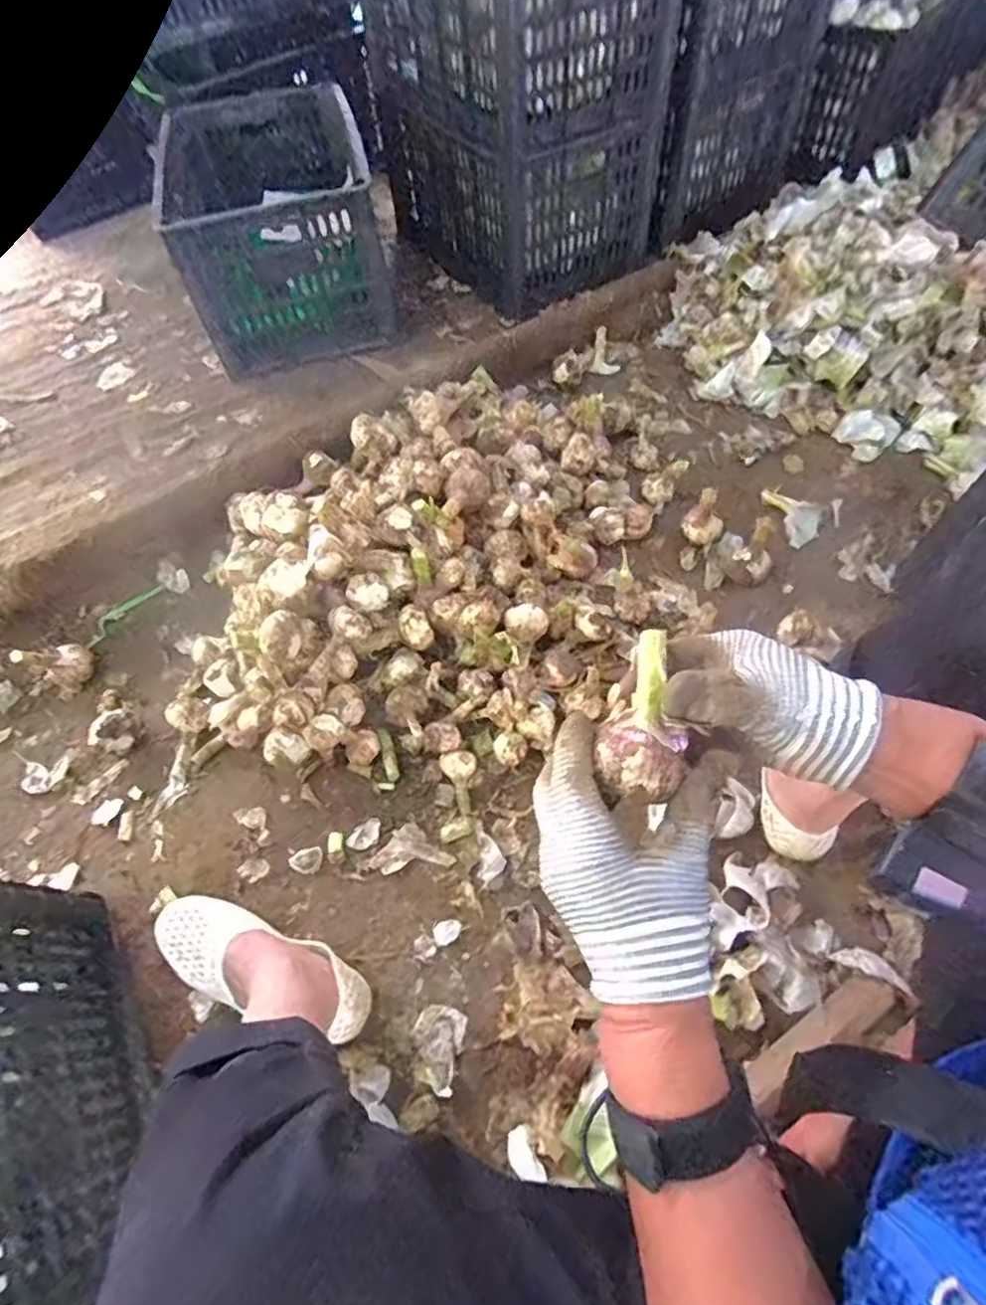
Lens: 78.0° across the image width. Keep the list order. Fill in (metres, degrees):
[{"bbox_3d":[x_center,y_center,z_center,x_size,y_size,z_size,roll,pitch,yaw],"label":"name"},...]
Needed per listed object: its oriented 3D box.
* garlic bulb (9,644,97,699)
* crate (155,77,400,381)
[{"bbox_3d":[-0.571,0.009,0.794,0.055,0.082,0.066,30,66,19],"label":"garlic bulb"},{"bbox_3d":[-0.347,-0.690,0.989,0.280,0.211,0.423,-16,60,-6],"label":"crate"}]

